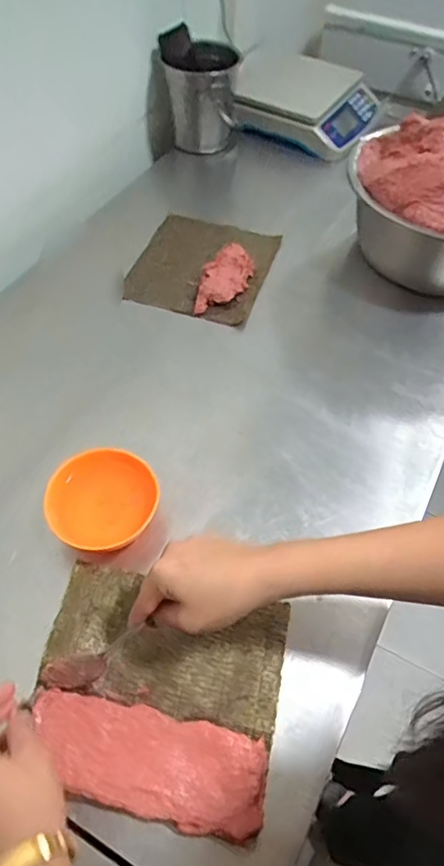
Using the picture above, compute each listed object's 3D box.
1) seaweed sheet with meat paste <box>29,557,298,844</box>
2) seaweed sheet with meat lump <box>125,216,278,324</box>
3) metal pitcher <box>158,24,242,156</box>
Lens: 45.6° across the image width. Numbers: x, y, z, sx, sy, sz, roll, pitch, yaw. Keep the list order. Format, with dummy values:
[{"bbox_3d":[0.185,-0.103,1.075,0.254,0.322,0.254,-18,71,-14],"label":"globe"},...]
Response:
[{"bbox_3d":[-0.054,0.210,0.439,0.198,0.015,0.172,11,56,6],"label":"seaweed sheet with meat paste"},{"bbox_3d":[-0.025,-0.246,0.739,0.172,0.029,0.198,16,57,9],"label":"seaweed sheet with meat lump"},{"bbox_3d":[-0.039,-0.577,0.906,0.125,0.147,0.147,0,56,-2],"label":"metal pitcher"}]

